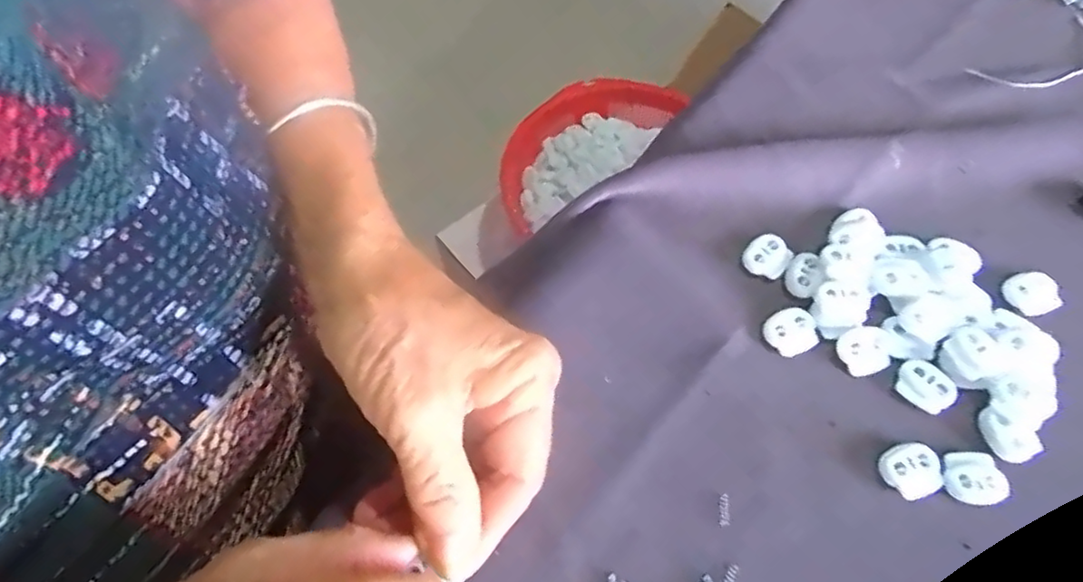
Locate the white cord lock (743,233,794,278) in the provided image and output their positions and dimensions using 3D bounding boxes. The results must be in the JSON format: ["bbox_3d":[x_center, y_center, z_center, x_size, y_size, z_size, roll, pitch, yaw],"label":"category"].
[{"bbox_3d":[0.103,-0.015,0.293,0.020,0.006,0.019,-37,67,-18],"label":"white cord lock"}]

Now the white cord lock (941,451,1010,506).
[{"bbox_3d":[0.165,0.071,0.244,0.022,0.004,0.019,-3,61,-1],"label":"white cord lock"}]

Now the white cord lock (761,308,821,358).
[{"bbox_3d":[0.107,0.017,0.274,0.022,0.005,0.019,-26,64,-14],"label":"white cord lock"}]

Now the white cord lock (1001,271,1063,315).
[{"bbox_3d":[0.215,0.001,0.280,0.017,0.009,0.019,-12,62,-7],"label":"white cord lock"}]

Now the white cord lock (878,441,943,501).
[{"bbox_3d":[0.143,0.069,0.246,0.022,0.005,0.020,-16,62,-9],"label":"white cord lock"}]

